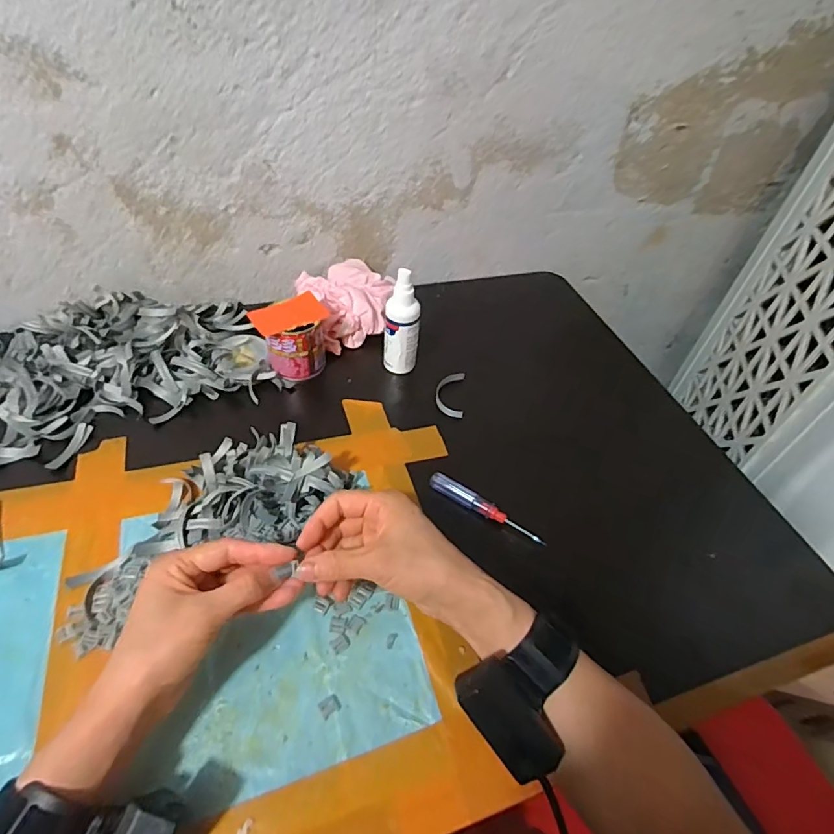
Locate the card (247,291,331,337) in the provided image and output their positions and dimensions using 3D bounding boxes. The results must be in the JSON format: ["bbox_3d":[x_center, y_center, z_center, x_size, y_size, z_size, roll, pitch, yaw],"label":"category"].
[{"bbox_3d":[-0.141,-0.114,0.542,0.080,0.005,0.044,-32,72,-29],"label":"card"}]

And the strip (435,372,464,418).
[{"bbox_3d":[0.039,-0.028,0.569,0.032,0.014,0.065,6,47,0],"label":"strip"}]

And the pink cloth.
[{"bbox_3d":[-0.090,-0.152,0.639,0.113,0.067,0.127,-21,53,-23],"label":"pink cloth"}]

